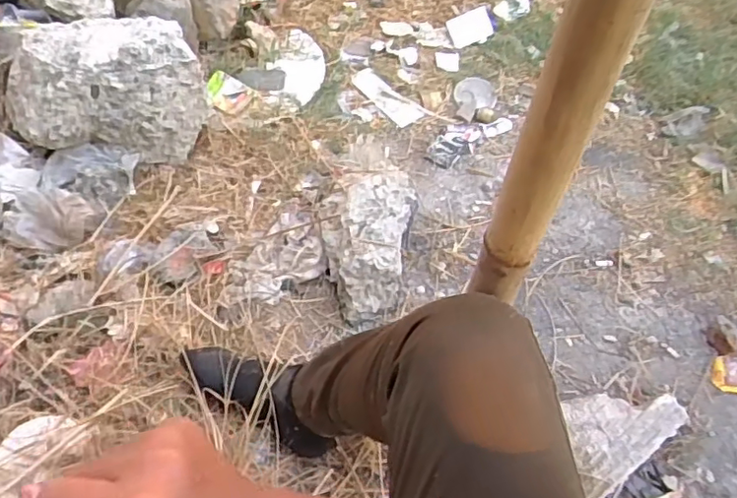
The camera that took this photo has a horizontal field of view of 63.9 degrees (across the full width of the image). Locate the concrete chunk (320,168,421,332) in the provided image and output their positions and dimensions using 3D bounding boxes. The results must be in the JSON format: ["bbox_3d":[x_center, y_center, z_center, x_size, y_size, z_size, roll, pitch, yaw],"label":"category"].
[{"bbox_3d":[0.001,-0.022,1.025,0.163,0.105,0.275,-1,53,-4],"label":"concrete chunk"}]

